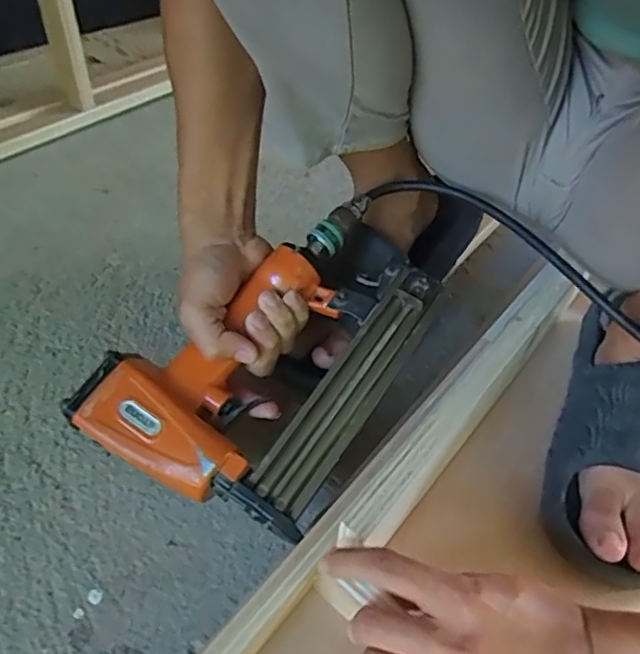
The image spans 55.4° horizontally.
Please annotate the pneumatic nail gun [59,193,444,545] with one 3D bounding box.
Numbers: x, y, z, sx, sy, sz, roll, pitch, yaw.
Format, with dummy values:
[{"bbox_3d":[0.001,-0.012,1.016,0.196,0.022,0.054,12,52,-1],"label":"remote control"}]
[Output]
[{"bbox_3d":[-0.029,0.012,0.445,0.169,0.062,0.251,33,68,7],"label":"pneumatic nail gun"}]

